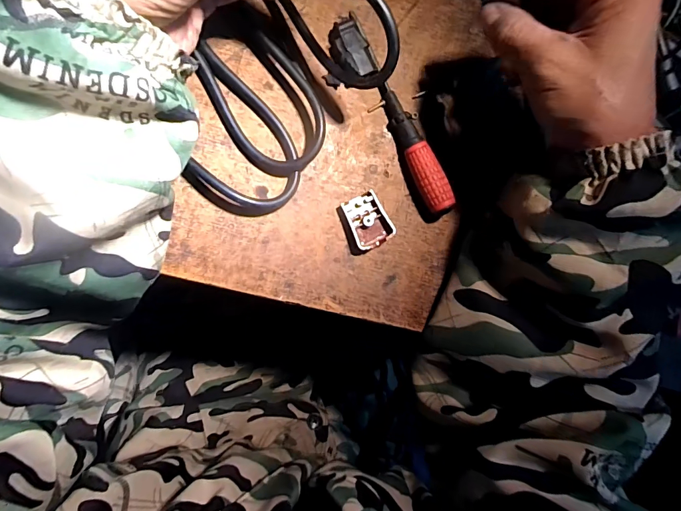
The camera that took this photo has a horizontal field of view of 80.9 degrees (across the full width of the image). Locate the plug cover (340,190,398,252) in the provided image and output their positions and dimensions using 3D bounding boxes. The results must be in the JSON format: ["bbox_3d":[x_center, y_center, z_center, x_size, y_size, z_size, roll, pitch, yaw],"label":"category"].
[{"bbox_3d":[0.021,-0.027,0.310,0.031,0.011,0.040,-24,93,-9],"label":"plug cover"}]

